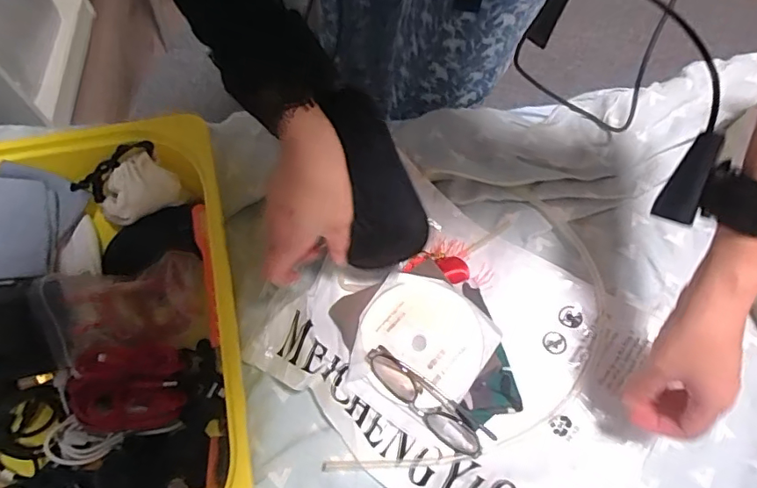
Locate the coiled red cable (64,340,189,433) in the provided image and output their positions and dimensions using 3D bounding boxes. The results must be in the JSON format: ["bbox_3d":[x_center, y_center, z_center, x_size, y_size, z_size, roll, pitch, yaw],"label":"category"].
[{"bbox_3d":[-0.222,0.129,0.461,0.097,0.038,0.074,-4,66,-3],"label":"coiled red cable"}]

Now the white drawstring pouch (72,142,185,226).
[{"bbox_3d":[-0.254,-0.058,0.525,0.091,0.051,0.071,-33,71,-15],"label":"white drawstring pouch"}]

